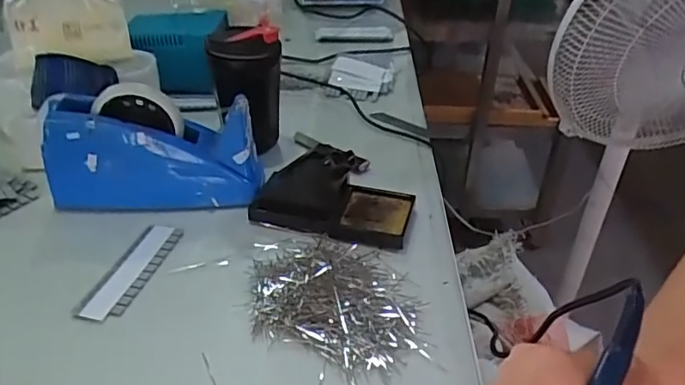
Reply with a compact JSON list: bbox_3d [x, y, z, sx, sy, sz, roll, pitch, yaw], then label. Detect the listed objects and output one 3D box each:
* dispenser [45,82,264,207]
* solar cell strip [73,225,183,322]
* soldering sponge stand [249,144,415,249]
[{"bbox_3d":[-0.192,-0.046,0.583,0.207,0.115,0.061,-1,35,-5],"label":"dispenser"},{"bbox_3d":[-0.191,0.068,0.511,0.042,0.004,0.124,9,35,9],"label":"solar cell strip"},{"bbox_3d":[-0.009,-0.004,0.561,0.161,0.069,0.082,4,35,3],"label":"soldering sponge stand"}]

